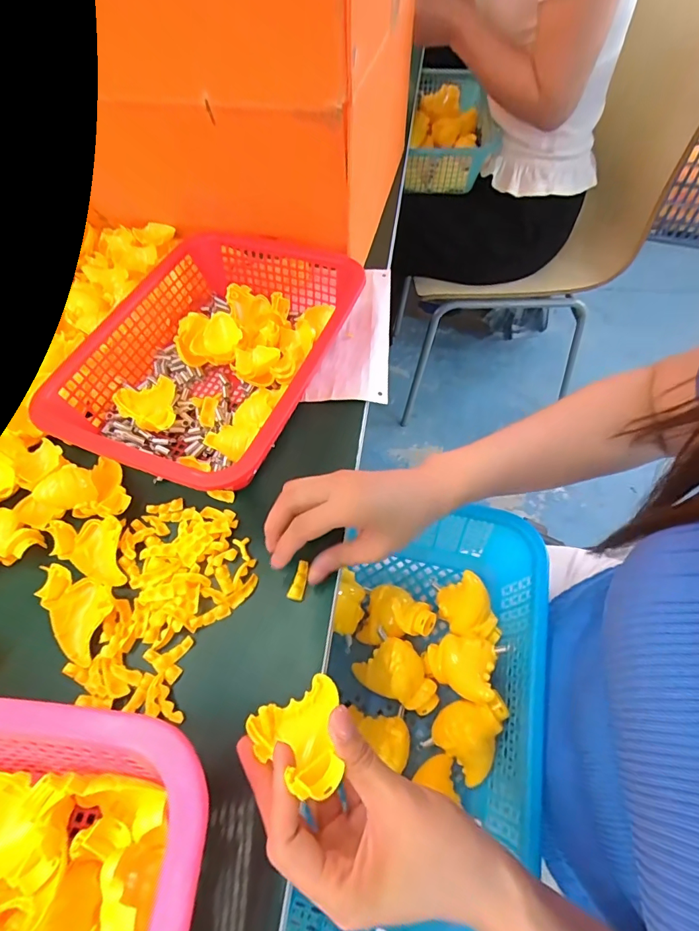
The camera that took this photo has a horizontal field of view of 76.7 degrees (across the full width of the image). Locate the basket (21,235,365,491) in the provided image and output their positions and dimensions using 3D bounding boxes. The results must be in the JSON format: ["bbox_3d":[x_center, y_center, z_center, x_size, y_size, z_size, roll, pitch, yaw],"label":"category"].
[{"bbox_3d":[-0.136,-0.107,0.428,0.203,0.062,0.280,22,63,17],"label":"basket"}]

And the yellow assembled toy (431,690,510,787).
[{"bbox_3d":[0.102,0.227,0.380,0.054,0.051,0.073,21,62,16],"label":"yellow assembled toy"}]

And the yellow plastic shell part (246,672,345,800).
[{"bbox_3d":[-0.022,0.152,0.252,0.058,0.035,0.058,4,42,-4],"label":"yellow plastic shell part"}]

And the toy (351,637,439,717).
[{"bbox_3d":[0.045,0.188,0.405,0.077,0.039,0.049,21,63,16],"label":"toy"}]

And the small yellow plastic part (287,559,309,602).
[{"bbox_3d":[-0.038,0.090,0.344,0.011,0.004,0.030,11,60,11],"label":"small yellow plastic part"}]

